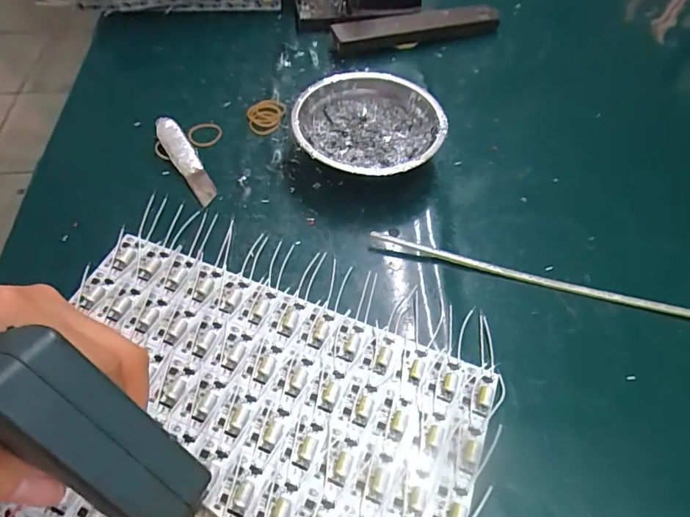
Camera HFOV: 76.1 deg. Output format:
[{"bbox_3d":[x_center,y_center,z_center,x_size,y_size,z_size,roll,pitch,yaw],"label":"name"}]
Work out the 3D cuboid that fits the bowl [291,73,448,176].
[{"bbox_3d":[0.021,-0.108,0.389,0.124,0.049,0.120,1,56,-1],"label":"bowl"}]

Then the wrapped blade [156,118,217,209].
[{"bbox_3d":[-0.142,-0.089,0.389,0.022,0.014,0.106,-28,61,-19],"label":"wrapped blade"}]

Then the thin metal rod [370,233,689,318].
[{"bbox_3d":[0.156,0.017,0.322,0.275,0.007,0.011,14,57,7],"label":"thin metal rod"}]

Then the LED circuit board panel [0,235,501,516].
[{"bbox_3d":[-0.076,0.124,0.249,0.282,0.010,0.243,18,57,10],"label":"LED circuit board panel"}]

